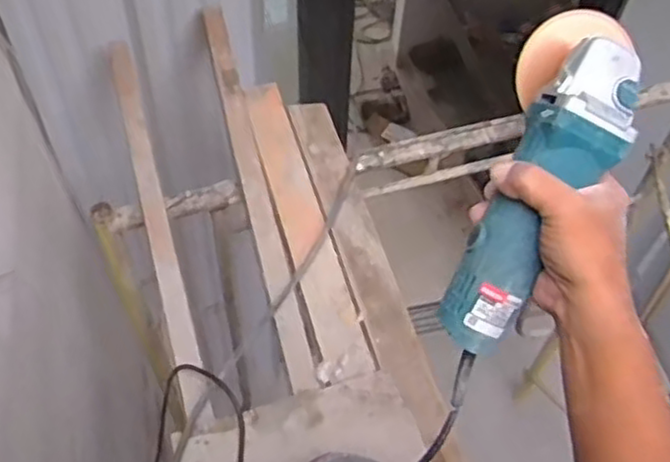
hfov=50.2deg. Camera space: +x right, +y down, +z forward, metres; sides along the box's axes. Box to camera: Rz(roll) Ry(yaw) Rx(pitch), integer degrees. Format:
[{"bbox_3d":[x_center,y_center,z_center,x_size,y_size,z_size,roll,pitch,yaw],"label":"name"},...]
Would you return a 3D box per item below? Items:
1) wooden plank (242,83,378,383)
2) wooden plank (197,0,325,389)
[{"bbox_3d":[-0.054,-0.032,1.152,0.078,0.022,0.575,-12,56,-10],"label":"wooden plank"},{"bbox_3d":[-0.139,-0.106,1.191,0.046,0.031,0.788,-11,56,-10],"label":"wooden plank"}]

